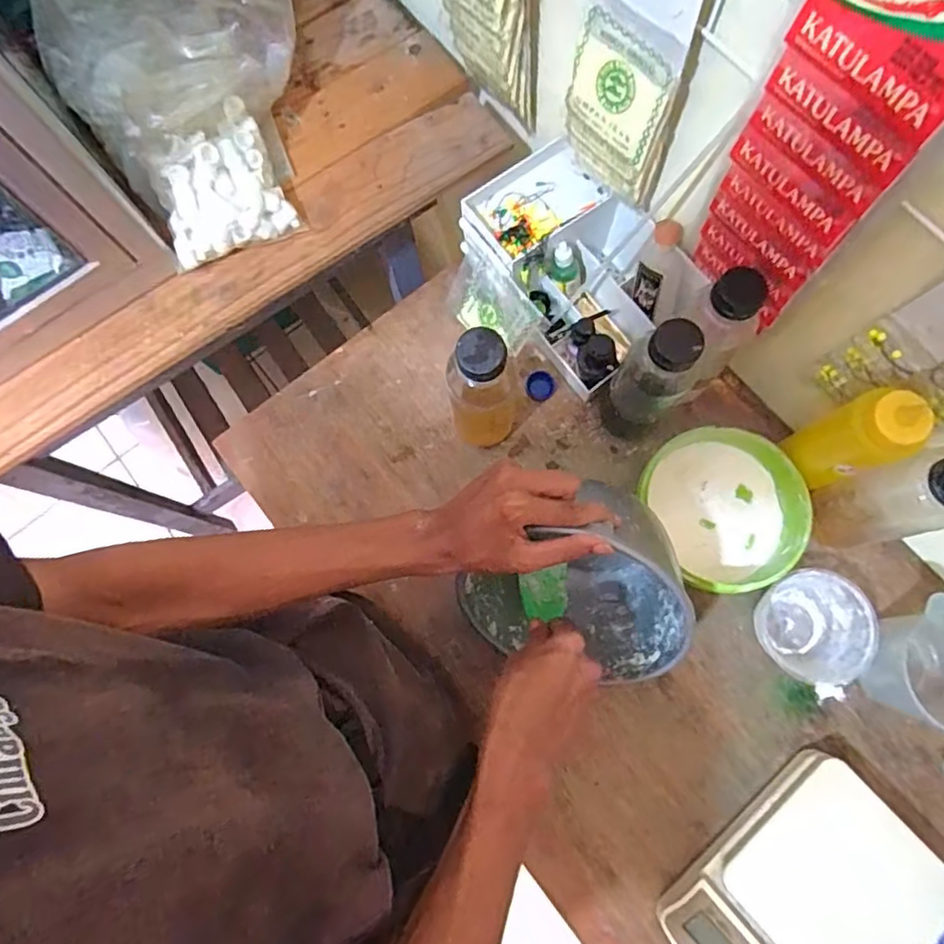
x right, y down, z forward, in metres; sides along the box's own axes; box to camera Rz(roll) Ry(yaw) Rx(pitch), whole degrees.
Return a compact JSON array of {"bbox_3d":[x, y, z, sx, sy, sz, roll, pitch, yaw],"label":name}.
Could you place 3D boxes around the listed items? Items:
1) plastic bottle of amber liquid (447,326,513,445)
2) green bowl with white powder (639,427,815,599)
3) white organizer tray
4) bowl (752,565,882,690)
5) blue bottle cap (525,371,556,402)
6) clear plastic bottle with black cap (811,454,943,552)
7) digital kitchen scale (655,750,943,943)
[{"bbox_3d":[0.011,-0.068,0.563,0.060,0.195,0.047,-12,77,-1],"label":"plastic bottle of amber liquid"},{"bbox_3d":[0.245,0.036,0.593,0.137,0.065,0.152,-22,77,-3],"label":"green bowl with white powder"},{"bbox_3d":[0.110,-0.215,0.641,0.150,0.104,0.222,-34,78,-6],"label":"white organizer tray"},{"bbox_3d":[0.326,0.146,0.571,0.089,0.049,0.088,0,77,2],"label":"bowl"},{"bbox_3d":[0.075,-0.094,0.661,0.032,0.008,0.033,0,77,2],"label":"blue bottle cap"},{"bbox_3d":[0.358,0.030,0.527,0.050,0.183,0.060,-13,77,-1],"label":"clear plastic bottle with black cap"},{"bbox_3d":[0.286,0.373,0.520,0.213,0.047,0.154,-42,79,-8],"label":"digital kitchen scale"}]

